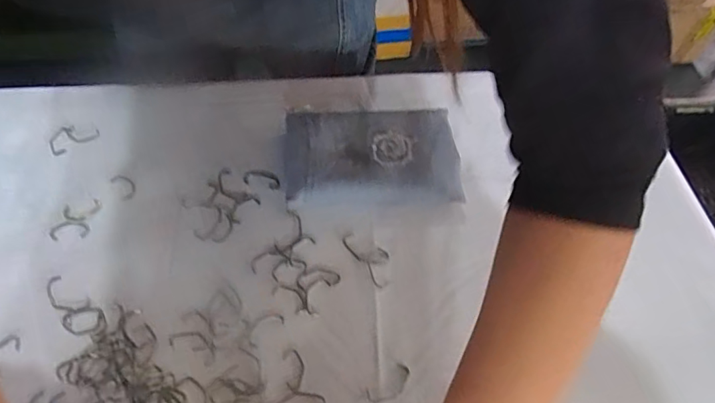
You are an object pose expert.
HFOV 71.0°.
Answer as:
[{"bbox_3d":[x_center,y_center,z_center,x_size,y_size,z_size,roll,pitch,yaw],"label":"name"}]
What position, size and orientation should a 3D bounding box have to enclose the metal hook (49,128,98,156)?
[{"bbox_3d":[-0.291,-0.066,0.511,0.047,0.005,0.028,-29,61,-19],"label":"metal hook"}]

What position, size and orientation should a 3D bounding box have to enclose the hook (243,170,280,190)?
[{"bbox_3d":[-0.093,-0.023,0.488,0.037,0.004,0.019,11,56,6],"label":"hook"}]

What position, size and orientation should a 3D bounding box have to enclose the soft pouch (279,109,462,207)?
[{"bbox_3d":[0.012,-0.050,0.489,0.167,0.034,0.123,-2,56,-3],"label":"soft pouch"}]

